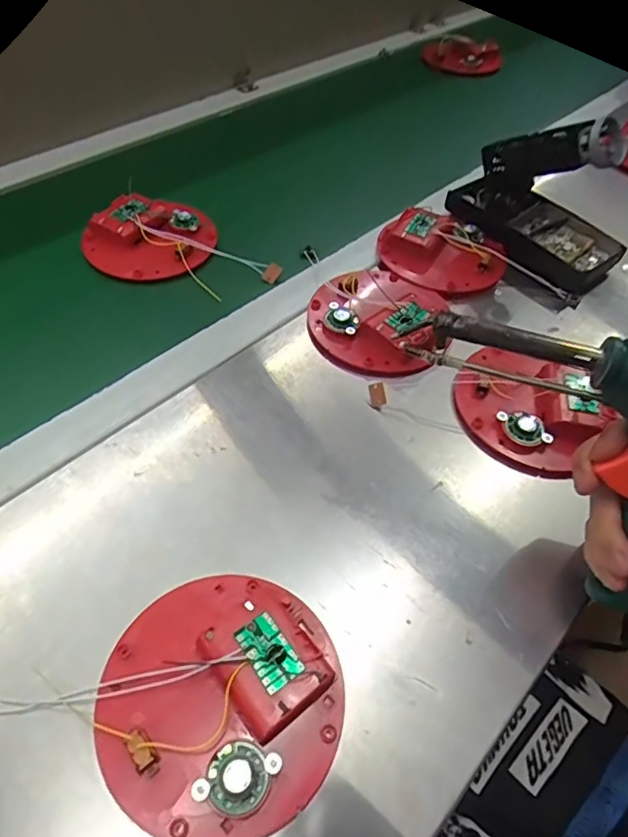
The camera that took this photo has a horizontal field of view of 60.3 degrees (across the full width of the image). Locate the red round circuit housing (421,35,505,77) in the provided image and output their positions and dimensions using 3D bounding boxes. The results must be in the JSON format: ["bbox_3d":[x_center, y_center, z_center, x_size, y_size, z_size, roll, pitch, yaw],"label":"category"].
[{"bbox_3d":[0.245,-0.606,0.895,0.124,0.040,0.106,12,52,6],"label":"red round circuit housing"}]

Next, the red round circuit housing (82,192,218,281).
[{"bbox_3d":[-0.155,-0.173,0.509,0.116,0.022,0.099,2,52,-2],"label":"red round circuit housing"}]

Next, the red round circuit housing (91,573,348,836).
[{"bbox_3d":[-0.046,0.137,0.272,0.118,0.024,0.119,2,52,-2],"label":"red round circuit housing"}]

